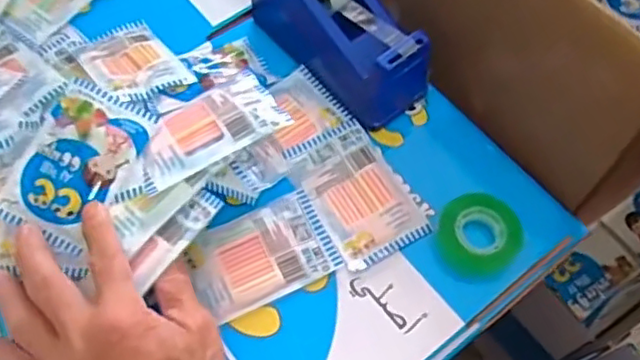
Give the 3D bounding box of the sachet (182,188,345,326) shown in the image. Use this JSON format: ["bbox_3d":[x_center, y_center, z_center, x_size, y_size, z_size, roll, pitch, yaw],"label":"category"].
[{"bbox_3d":[-0.038,0.049,0.430,0.091,0.006,0.062,-24,65,-14],"label":"sachet"}]

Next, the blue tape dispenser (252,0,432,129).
[{"bbox_3d":[0.015,-0.116,0.486,0.061,0.072,0.151,-36,69,-19],"label":"blue tape dispenser"}]

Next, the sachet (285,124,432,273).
[{"bbox_3d":[0.026,0.011,0.454,0.065,0.007,0.097,-27,66,-15],"label":"sachet"}]

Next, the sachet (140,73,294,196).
[{"bbox_3d":[-0.075,-0.034,0.426,0.098,0.014,0.055,-28,66,-15],"label":"sachet"}]

